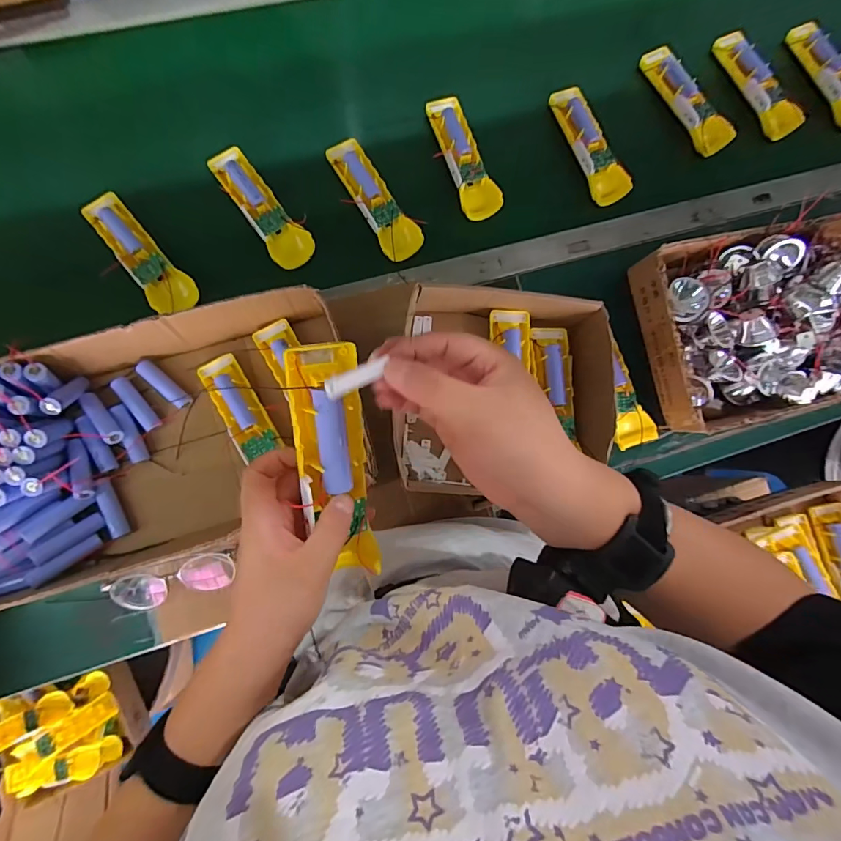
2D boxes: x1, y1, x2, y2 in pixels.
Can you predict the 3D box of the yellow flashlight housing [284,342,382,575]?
[{"bbox_3d":[-0.052,0.031,0.282,0.045,0.022,0.152,-11,106,-7],"label":"yellow flashlight housing"}]

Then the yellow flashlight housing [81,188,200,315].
[{"bbox_3d":[-0.321,-0.193,0.516,0.050,0.022,0.161,-38,87,-9],"label":"yellow flashlight housing"}]

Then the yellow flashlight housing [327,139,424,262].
[{"bbox_3d":[-0.060,-0.274,0.553,0.050,0.022,0.168,-33,87,-9],"label":"yellow flashlight housing"}]

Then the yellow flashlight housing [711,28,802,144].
[{"bbox_3d":[0.479,-0.480,0.634,0.051,0.025,0.168,-33,87,-9],"label":"yellow flashlight housing"}]

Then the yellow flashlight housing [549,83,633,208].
[{"bbox_3d":[0.222,-0.365,0.601,0.048,0.030,0.165,-27,86,-8],"label":"yellow flashlight housing"}]

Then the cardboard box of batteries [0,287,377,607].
[{"bbox_3d":[-0.280,0.020,0.482,0.412,0.097,0.252,-14,84,-7],"label":"cardboard box of batteries"}]

